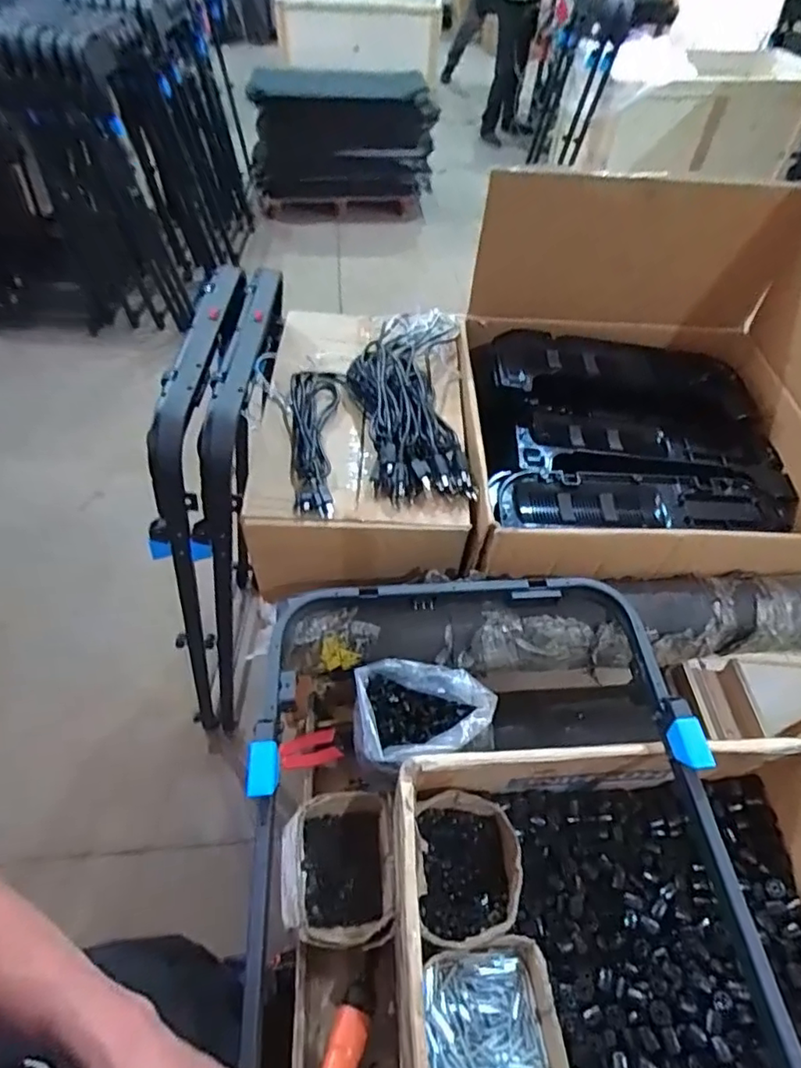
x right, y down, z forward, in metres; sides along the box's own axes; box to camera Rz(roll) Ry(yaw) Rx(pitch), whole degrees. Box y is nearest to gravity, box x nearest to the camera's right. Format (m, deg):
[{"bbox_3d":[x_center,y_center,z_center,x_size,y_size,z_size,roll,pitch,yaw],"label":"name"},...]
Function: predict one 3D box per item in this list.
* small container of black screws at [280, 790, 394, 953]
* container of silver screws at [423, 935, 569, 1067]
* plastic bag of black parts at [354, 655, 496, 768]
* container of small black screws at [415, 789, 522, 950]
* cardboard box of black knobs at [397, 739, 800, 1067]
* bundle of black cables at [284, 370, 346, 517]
[{"bbox_3d":[-0.081,0.442,0.753,0.142,0.097,0.172,-4,52,-6],"label":"small container of black screws"},{"bbox_3d":[0.099,0.543,0.627,0.140,0.068,0.155,-3,52,-5],"label":"container of silver screws"},{"bbox_3d":[0.028,0.248,0.771,0.182,0.084,0.129,3,52,-1],"label":"plastic bag of black parts"},{"bbox_3d":[0.082,0.423,0.726,0.131,0.063,0.163,0,52,-3],"label":"container of small black screws"},{"bbox_3d":[0.273,0.443,0.658,0.534,0.158,0.338,-2,52,-4],"label":"cardboard box of black knobs"},{"bbox_3d":[-0.145,-0.156,0.922,0.088,0.034,0.326,1,52,-2],"label":"bundle of black cables"}]

